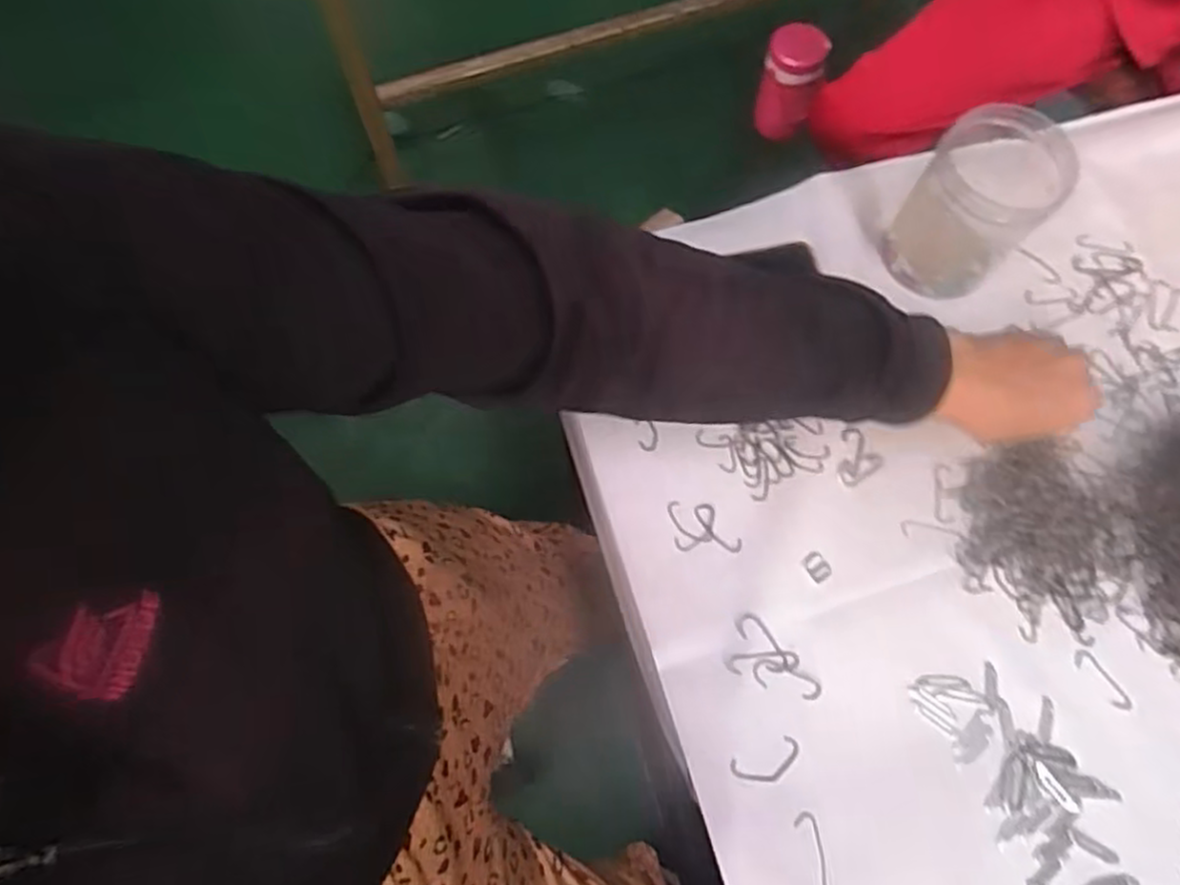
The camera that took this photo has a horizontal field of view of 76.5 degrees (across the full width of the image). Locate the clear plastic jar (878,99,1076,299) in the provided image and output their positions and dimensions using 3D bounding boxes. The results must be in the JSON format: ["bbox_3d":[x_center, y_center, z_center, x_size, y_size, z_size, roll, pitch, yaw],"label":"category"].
[{"bbox_3d":[0.277,-0.169,0.543,0.084,0.121,0.081,0,70,-1],"label":"clear plastic jar"}]

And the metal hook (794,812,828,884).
[{"bbox_3d":[0.136,0.254,0.456,0.015,0.004,0.050,-5,70,-3],"label":"metal hook"}]

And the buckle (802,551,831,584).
[{"bbox_3d":[0.157,0.085,0.515,0.015,0.004,0.020,-36,75,-12],"label":"buckle"}]

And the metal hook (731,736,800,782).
[{"bbox_3d":[0.112,0.203,0.472,0.046,0.004,0.021,-20,72,-8],"label":"metal hook"}]

